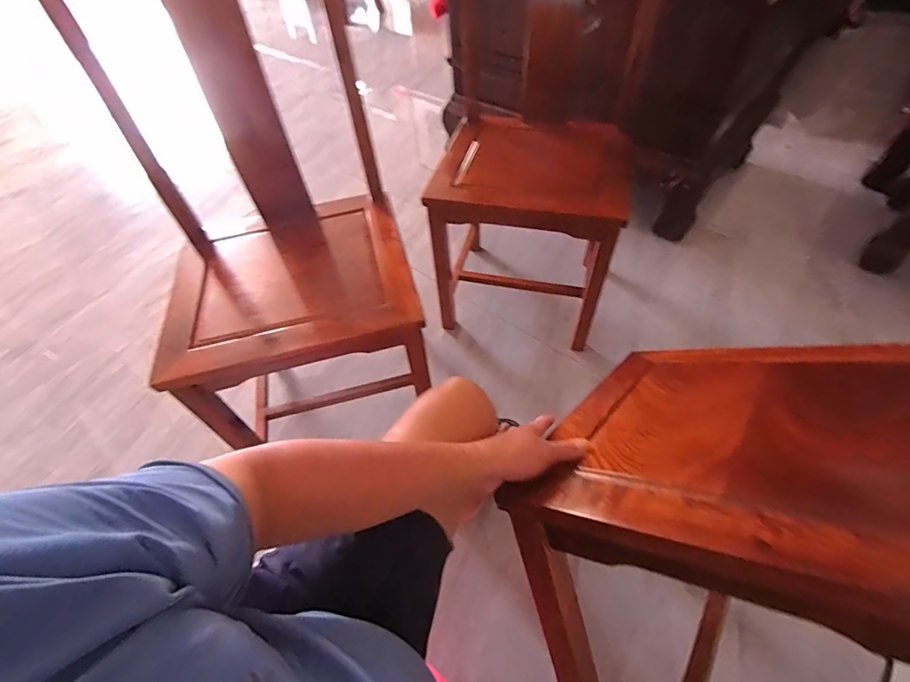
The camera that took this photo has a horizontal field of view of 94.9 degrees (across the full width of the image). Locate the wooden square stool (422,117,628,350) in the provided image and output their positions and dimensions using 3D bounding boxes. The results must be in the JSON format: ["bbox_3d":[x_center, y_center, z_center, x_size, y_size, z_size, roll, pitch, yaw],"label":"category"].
[{"bbox_3d":[0.192,-0.307,1.153,0.431,0.426,0.416,9,52,13],"label":"wooden square stool"}]

